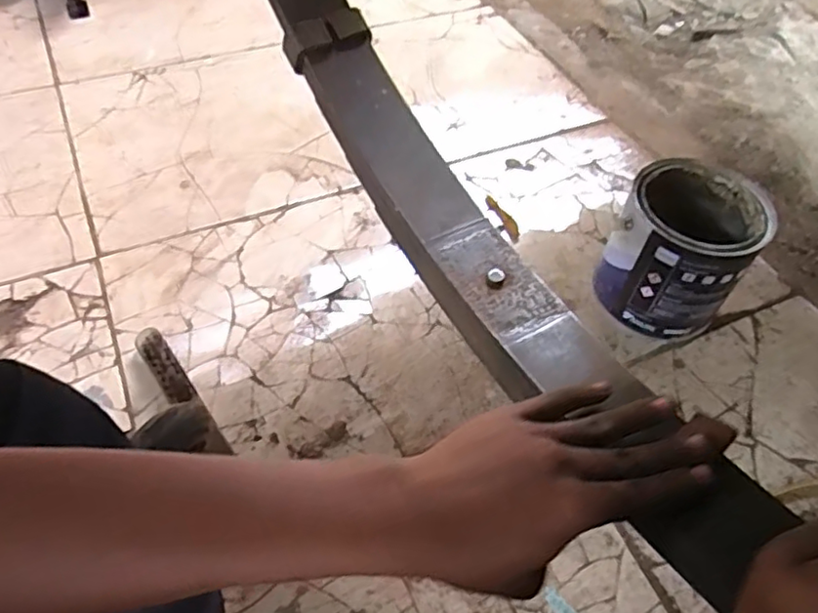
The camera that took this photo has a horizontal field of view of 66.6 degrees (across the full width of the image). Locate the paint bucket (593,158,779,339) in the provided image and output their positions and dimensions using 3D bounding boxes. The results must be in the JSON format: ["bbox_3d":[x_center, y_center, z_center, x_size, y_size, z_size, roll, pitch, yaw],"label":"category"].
[{"bbox_3d":[0.321,-0.063,0.744,0.151,0.162,0.141,2,52,-3],"label":"paint bucket"}]

